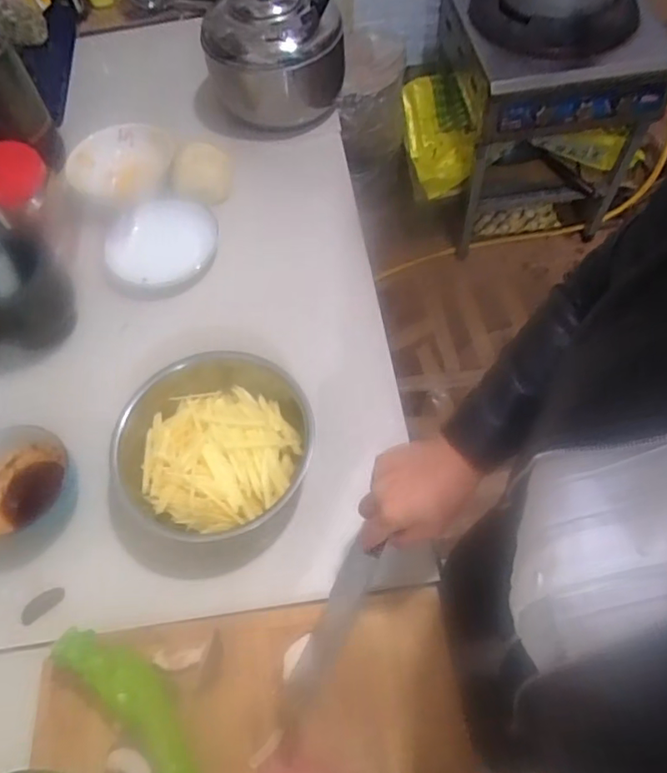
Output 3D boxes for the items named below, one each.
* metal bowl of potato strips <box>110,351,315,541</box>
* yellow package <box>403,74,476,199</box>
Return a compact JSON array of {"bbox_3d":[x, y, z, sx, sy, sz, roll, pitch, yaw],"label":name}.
[{"bbox_3d":[-0.144,0.072,0.694,0.226,0.105,0.246,-1,62,2],"label":"metal bowl of potato strips"},{"bbox_3d":[0.334,-0.783,1.735,0.202,0.178,0.345,-8,80,-1],"label":"yellow package"}]

